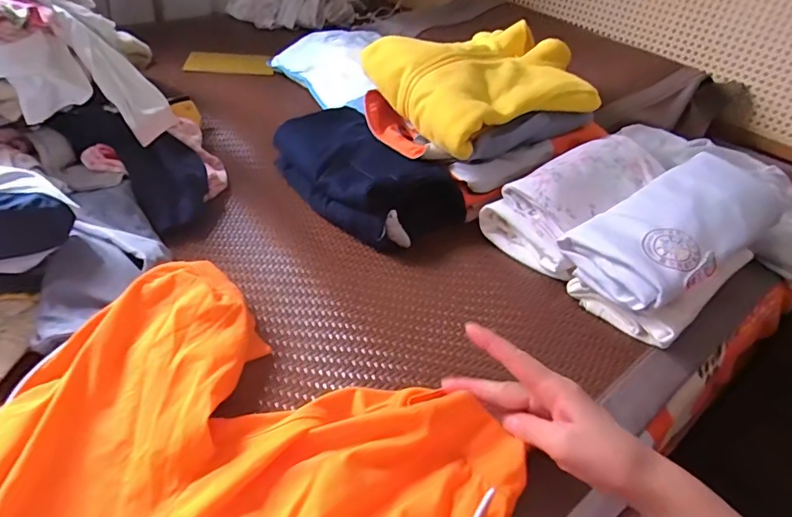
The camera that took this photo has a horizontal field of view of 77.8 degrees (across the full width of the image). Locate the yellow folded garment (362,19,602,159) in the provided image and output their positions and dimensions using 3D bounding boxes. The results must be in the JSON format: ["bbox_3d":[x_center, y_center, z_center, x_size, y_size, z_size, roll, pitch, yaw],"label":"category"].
[{"bbox_3d":[0.124,-0.248,0.690,0.266,0.077,0.233,-16,45,-24],"label":"yellow folded garment"}]

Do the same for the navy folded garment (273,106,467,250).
[{"bbox_3d":[-0.057,-0.125,0.675,0.149,0.070,0.294,-27,50,-34],"label":"navy folded garment"}]

